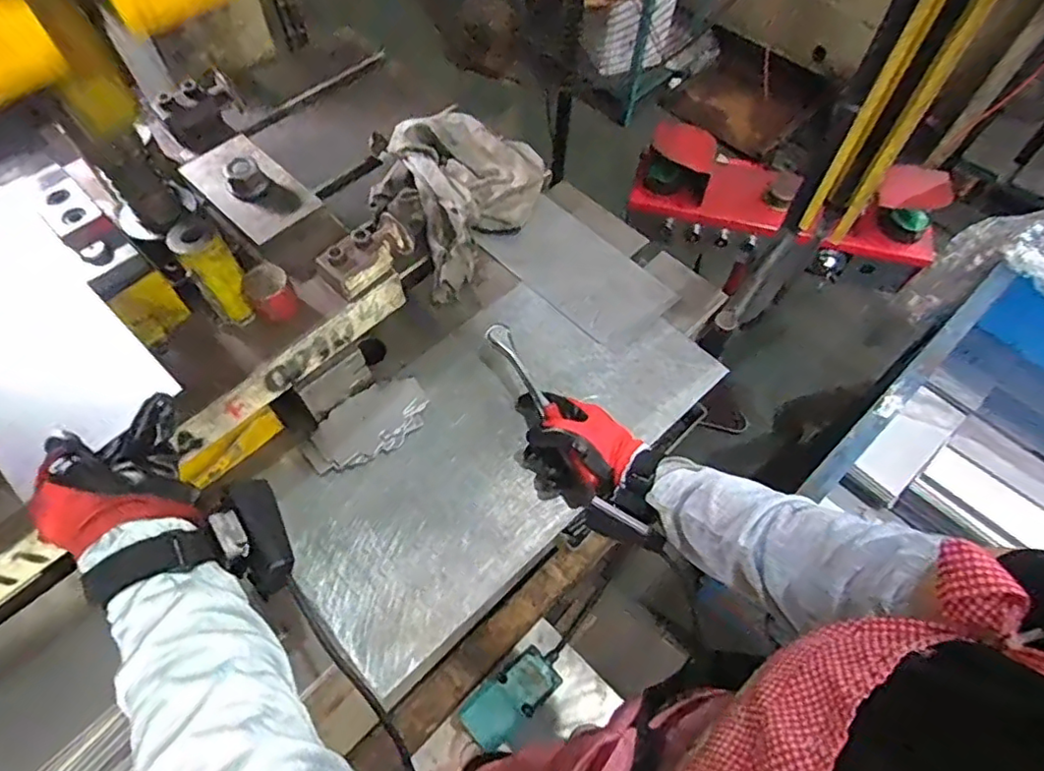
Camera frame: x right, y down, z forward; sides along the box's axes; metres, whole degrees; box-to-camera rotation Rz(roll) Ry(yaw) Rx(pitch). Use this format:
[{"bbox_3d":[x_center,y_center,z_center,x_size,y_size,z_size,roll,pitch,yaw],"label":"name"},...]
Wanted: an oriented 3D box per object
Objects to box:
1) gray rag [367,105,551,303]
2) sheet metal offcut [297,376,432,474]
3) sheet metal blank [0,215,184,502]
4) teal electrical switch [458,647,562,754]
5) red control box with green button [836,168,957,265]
[{"bbox_3d":[-0.097,-0.255,0.791,0.194,0.076,0.254,32,65,17],"label":"gray rag"},{"bbox_3d":[-0.167,0.042,0.655,0.137,0.012,0.078,-31,65,-17],"label":"sheet metal offcut"},{"bbox_3d":[-0.375,-0.033,0.467,0.222,0.006,0.126,39,68,18],"label":"sheet metal blank"},{"bbox_3d":[-0.011,0.602,1.192,0.230,0.042,0.101,-21,58,-45],"label":"teal electrical switch"},{"bbox_3d":[0.692,-0.313,1.105,0.158,0.124,0.110,15,61,8],"label":"red control box with green button"}]

